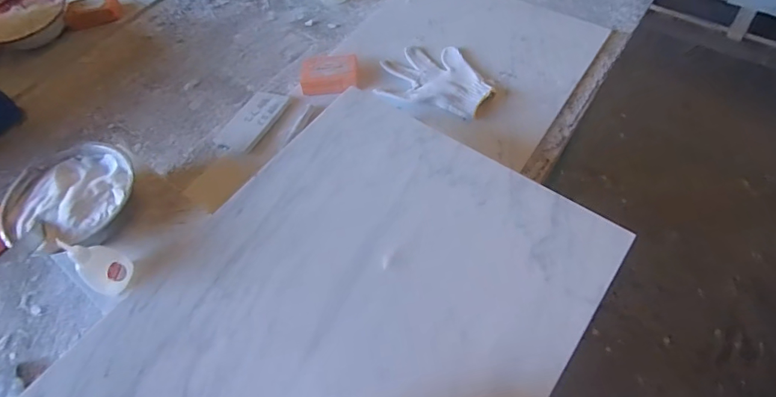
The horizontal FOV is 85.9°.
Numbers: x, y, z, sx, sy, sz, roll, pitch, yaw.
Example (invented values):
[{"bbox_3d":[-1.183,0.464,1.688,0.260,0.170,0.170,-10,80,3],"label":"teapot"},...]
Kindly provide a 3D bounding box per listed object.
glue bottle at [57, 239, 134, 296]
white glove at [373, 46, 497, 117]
[{"bbox_3d":[-0.302,0.065,0.430,0.026,0.092,0.040,26,63,19],"label":"glue bottle"},{"bbox_3d":[0.082,-0.203,0.686,0.182,0.019,0.144,16,60,14],"label":"white glove"}]

